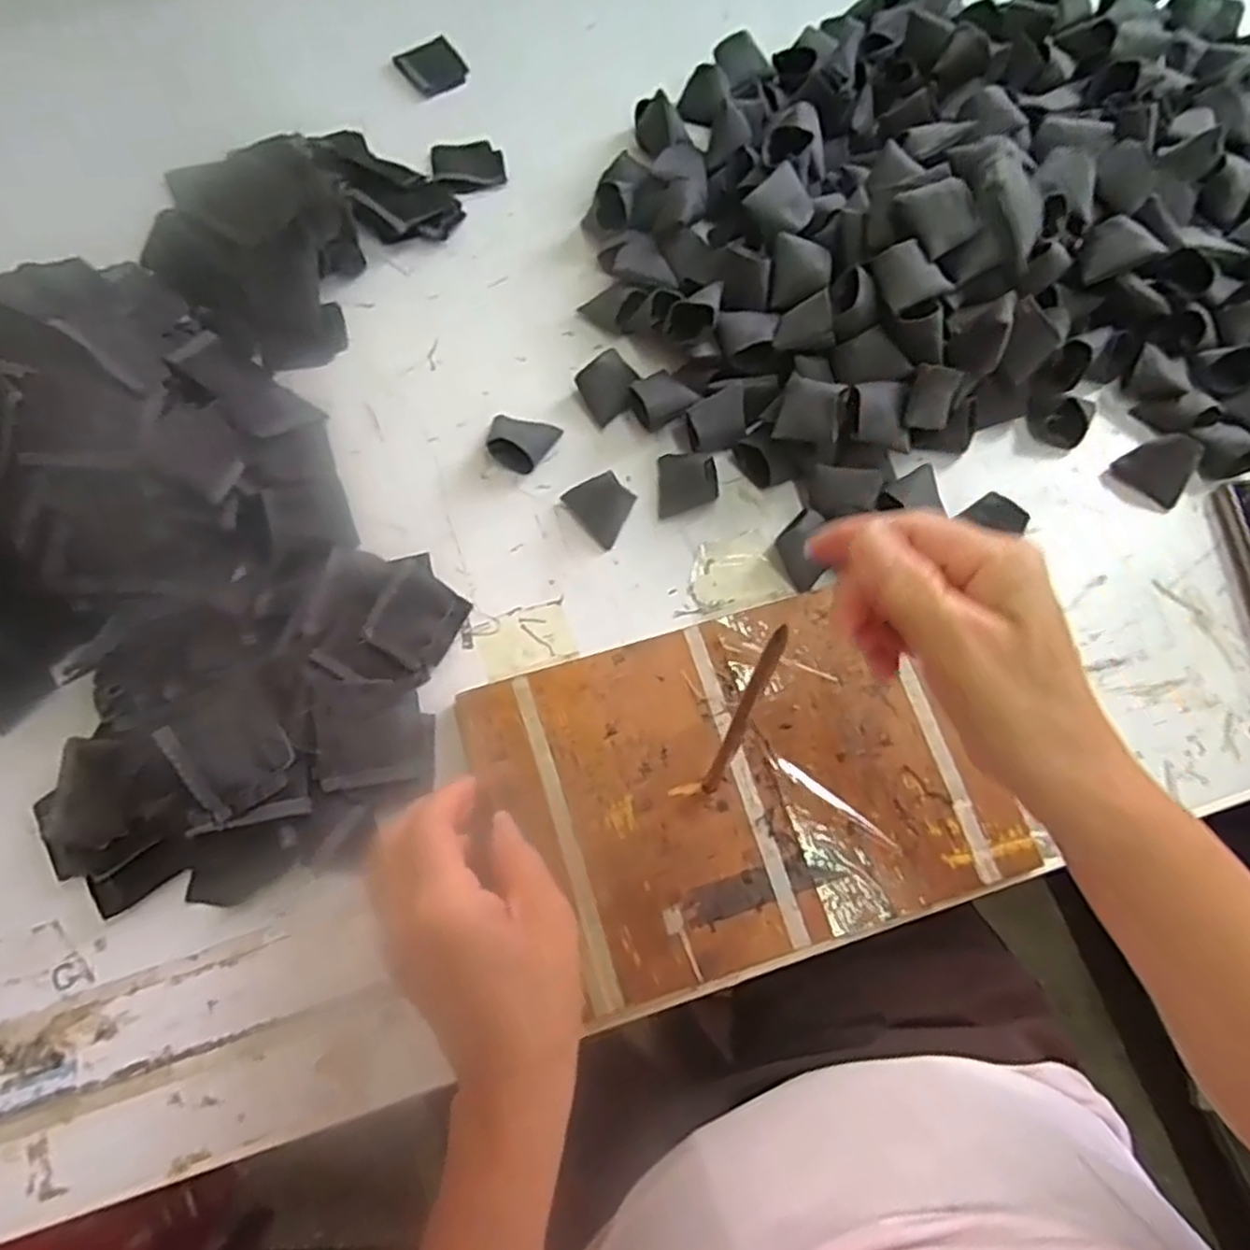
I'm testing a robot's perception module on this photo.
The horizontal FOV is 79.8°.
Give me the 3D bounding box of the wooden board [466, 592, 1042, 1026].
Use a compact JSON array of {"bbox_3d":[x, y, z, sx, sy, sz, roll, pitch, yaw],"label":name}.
[{"bbox_3d":[0.060,0.084,0.406,0.253,0.018,0.174,-16,72,-6],"label":"wooden board"}]

